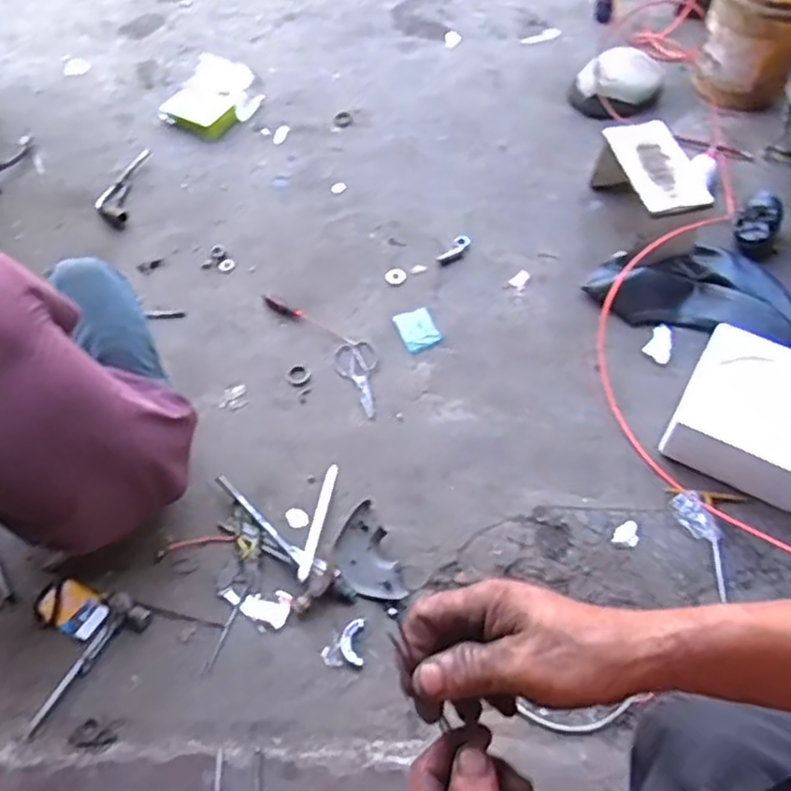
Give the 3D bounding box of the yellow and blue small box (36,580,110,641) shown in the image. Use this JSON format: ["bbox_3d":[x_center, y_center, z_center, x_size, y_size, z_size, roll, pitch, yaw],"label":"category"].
[{"bbox_3d":[-0.650,0.429,1.437,0.147,0.021,0.093,21,61,14],"label":"yellow and blue small box"}]

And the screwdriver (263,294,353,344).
[{"bbox_3d":[-0.225,-0.192,1.813,0.283,0.024,0.031,28,63,18],"label":"screwdriver"}]

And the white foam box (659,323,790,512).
[{"bbox_3d":[0.778,0.041,1.512,0.310,0.151,0.302,25,62,16],"label":"white foam box"}]

